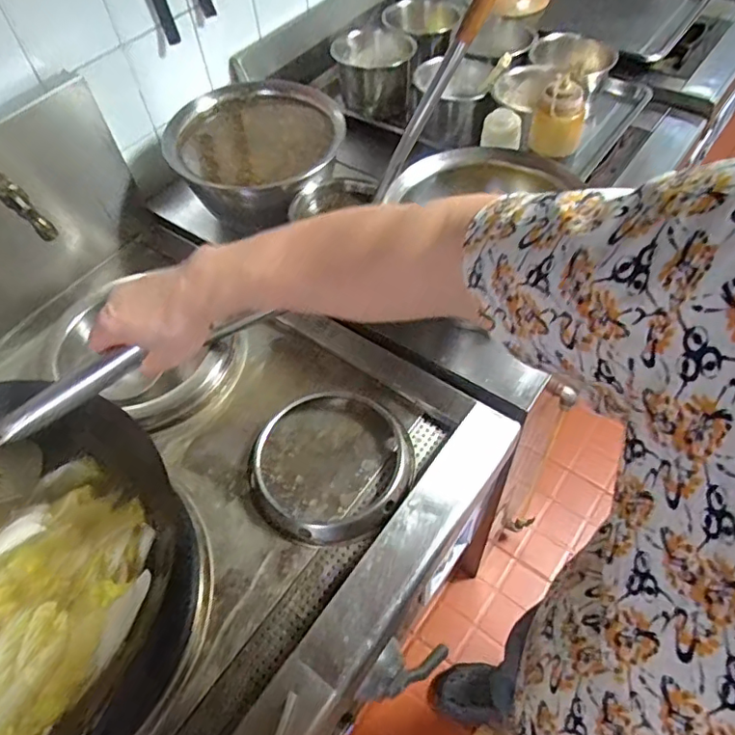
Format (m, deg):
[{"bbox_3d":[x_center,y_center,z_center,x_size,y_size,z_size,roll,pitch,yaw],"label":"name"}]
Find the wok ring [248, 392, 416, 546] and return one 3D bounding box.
[{"bbox_3d":[-0.049,0.125,0.762,0.226,0.041,0.205,-13,53,-6],"label":"wok ring"}]

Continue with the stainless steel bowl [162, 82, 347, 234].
[{"bbox_3d":[-0.177,-0.359,0.939,0.251,0.138,0.236,-2,53,2],"label":"stainless steel bowl"}]

